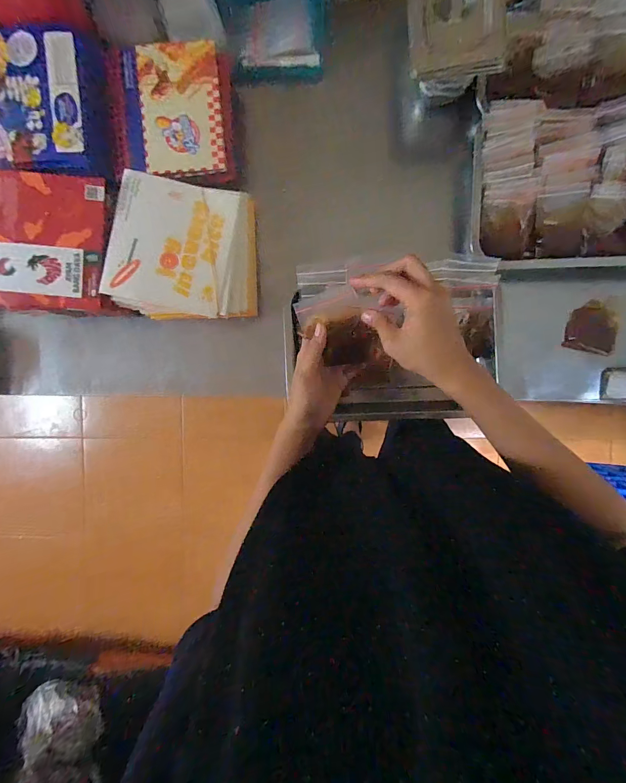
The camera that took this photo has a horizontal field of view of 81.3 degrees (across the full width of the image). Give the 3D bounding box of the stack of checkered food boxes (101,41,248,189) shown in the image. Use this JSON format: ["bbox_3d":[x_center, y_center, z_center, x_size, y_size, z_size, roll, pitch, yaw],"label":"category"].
[{"bbox_3d":[-0.188,-0.390,0.555,0.181,0.117,0.195,-4,92,3],"label":"stack of checkered food boxes"}]

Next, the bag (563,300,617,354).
[{"bbox_3d":[0.426,-0.097,0.553,0.070,0.010,0.073,12,93,3],"label":"bag"}]

